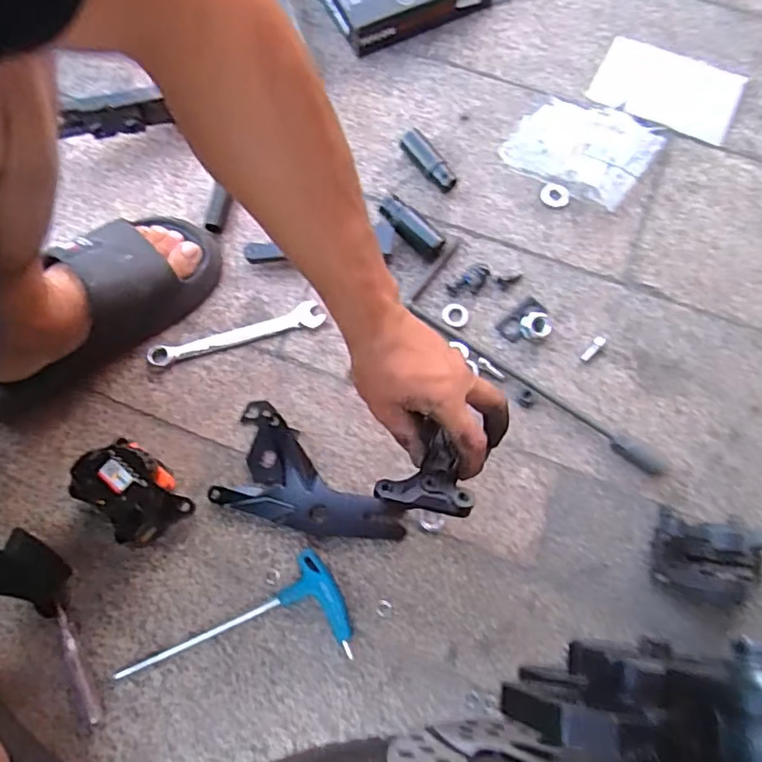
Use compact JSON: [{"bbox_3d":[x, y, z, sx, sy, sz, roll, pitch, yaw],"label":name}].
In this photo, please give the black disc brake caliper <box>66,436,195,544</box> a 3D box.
[{"bbox_3d":[-0.212,0.094,0.504,0.062,0.072,0.082,-44,77,-12],"label":"black disc brake caliper"}]

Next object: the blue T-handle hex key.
[{"bbox_3d":[-0.118,0.227,0.493,0.190,0.014,0.088,-28,74,-8],"label":"blue T-handle hex key"}]

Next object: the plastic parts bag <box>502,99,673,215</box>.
[{"bbox_3d":[0.218,-0.256,0.638,0.139,0.020,0.122,32,76,10],"label":"plastic parts bag"}]

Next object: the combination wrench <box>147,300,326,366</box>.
[{"bbox_3d":[-0.144,-0.046,0.582,0.170,0.006,0.025,-15,73,-4],"label":"combination wrench"}]

